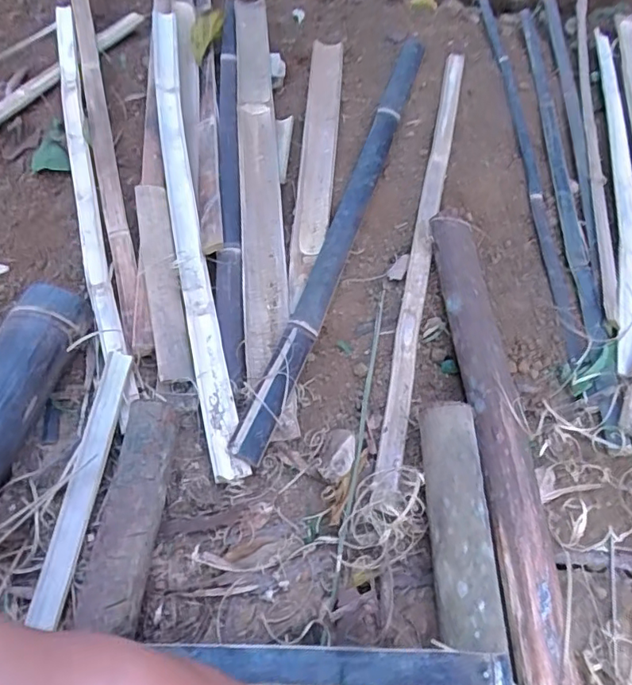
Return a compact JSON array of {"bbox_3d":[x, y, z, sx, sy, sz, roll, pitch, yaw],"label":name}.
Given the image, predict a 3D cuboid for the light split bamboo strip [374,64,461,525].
[{"bbox_3d":[0.171,-0.183,0.829,0.033,0.028,0.877,12,58,6],"label":"light split bamboo strip"}]

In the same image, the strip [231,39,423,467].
[{"bbox_3d":[0.056,-0.219,0.844,0.041,0.035,0.880,16,59,8],"label":"strip"}]

